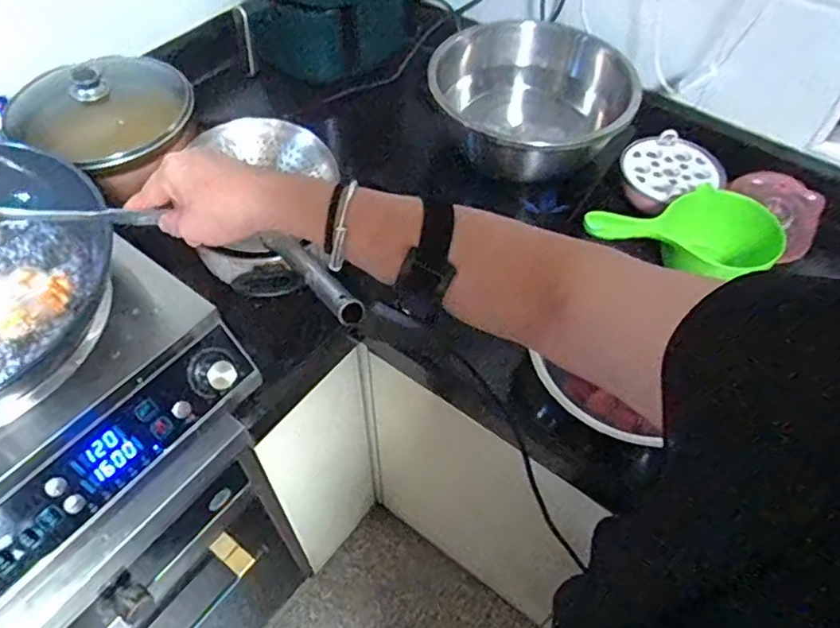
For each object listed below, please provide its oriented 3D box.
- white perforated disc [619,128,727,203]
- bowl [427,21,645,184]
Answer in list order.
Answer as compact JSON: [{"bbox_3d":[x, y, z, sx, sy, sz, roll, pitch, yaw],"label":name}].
[{"bbox_3d":[0.370,-0.215,0.905,0.141,0.017,0.123,31,65,19],"label":"white perforated disc"},{"bbox_3d":[0.173,-0.313,0.891,0.245,0.124,0.266,1,52,-2],"label":"bowl"}]

